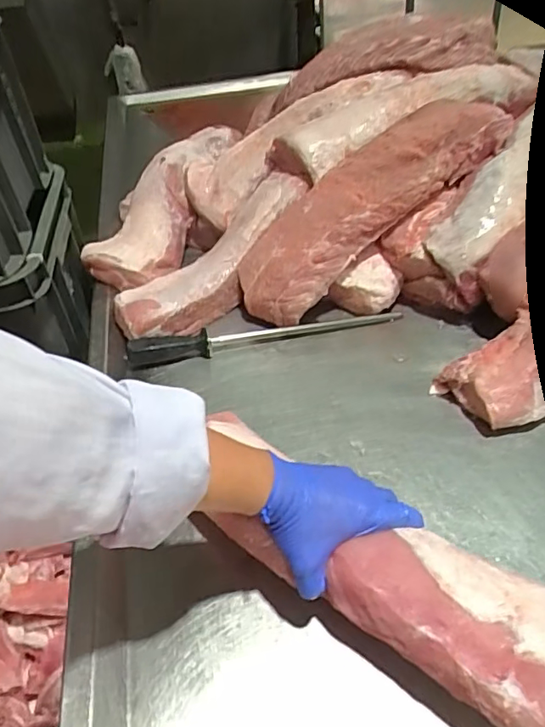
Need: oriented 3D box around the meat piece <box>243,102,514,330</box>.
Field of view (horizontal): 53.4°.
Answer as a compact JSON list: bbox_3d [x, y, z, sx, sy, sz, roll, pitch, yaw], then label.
[{"bbox_3d":[0.143,-0.247,0.828,0.477,0.090,0.125,-39,48,1],"label":"meat piece"}]

